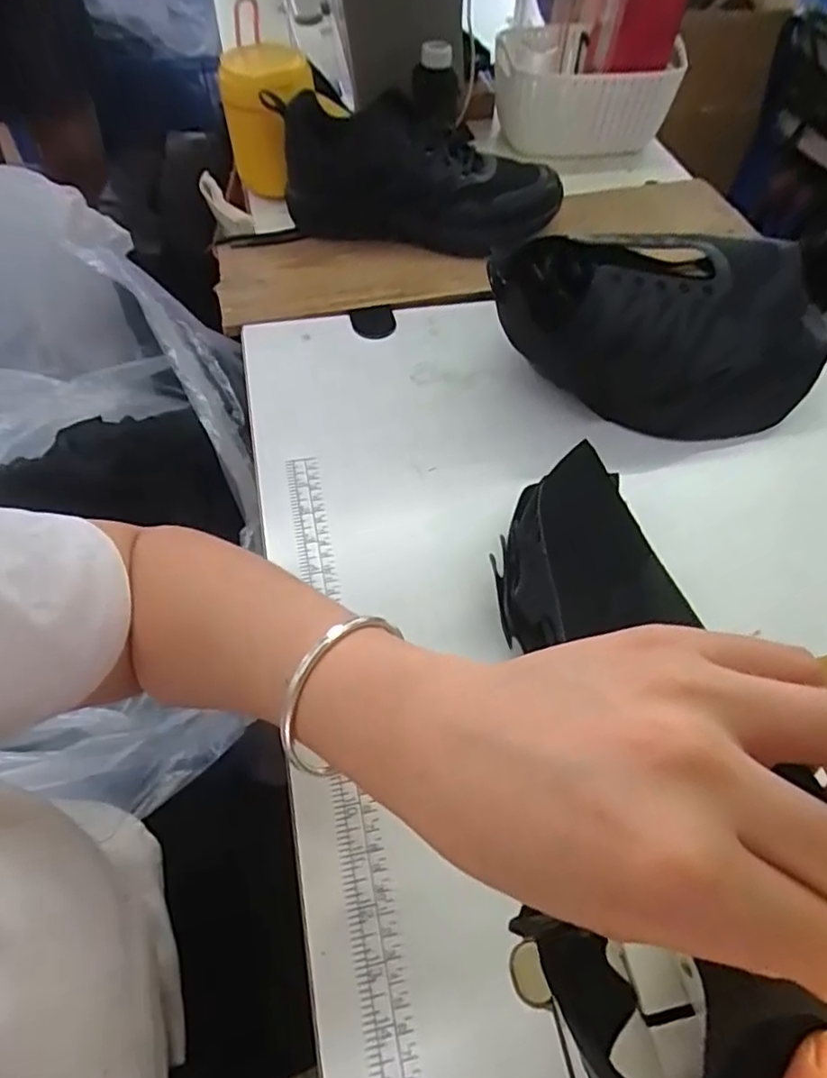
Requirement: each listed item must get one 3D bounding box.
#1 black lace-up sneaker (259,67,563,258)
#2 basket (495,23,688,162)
[{"bbox_3d":[0.004,-0.369,0.637,0.288,0.109,0.098,11,58,9],"label":"black lace-up sneaker"},{"bbox_3d":[0.201,-0.538,0.773,0.186,0.100,0.126,-11,57,-6],"label":"basket"}]

